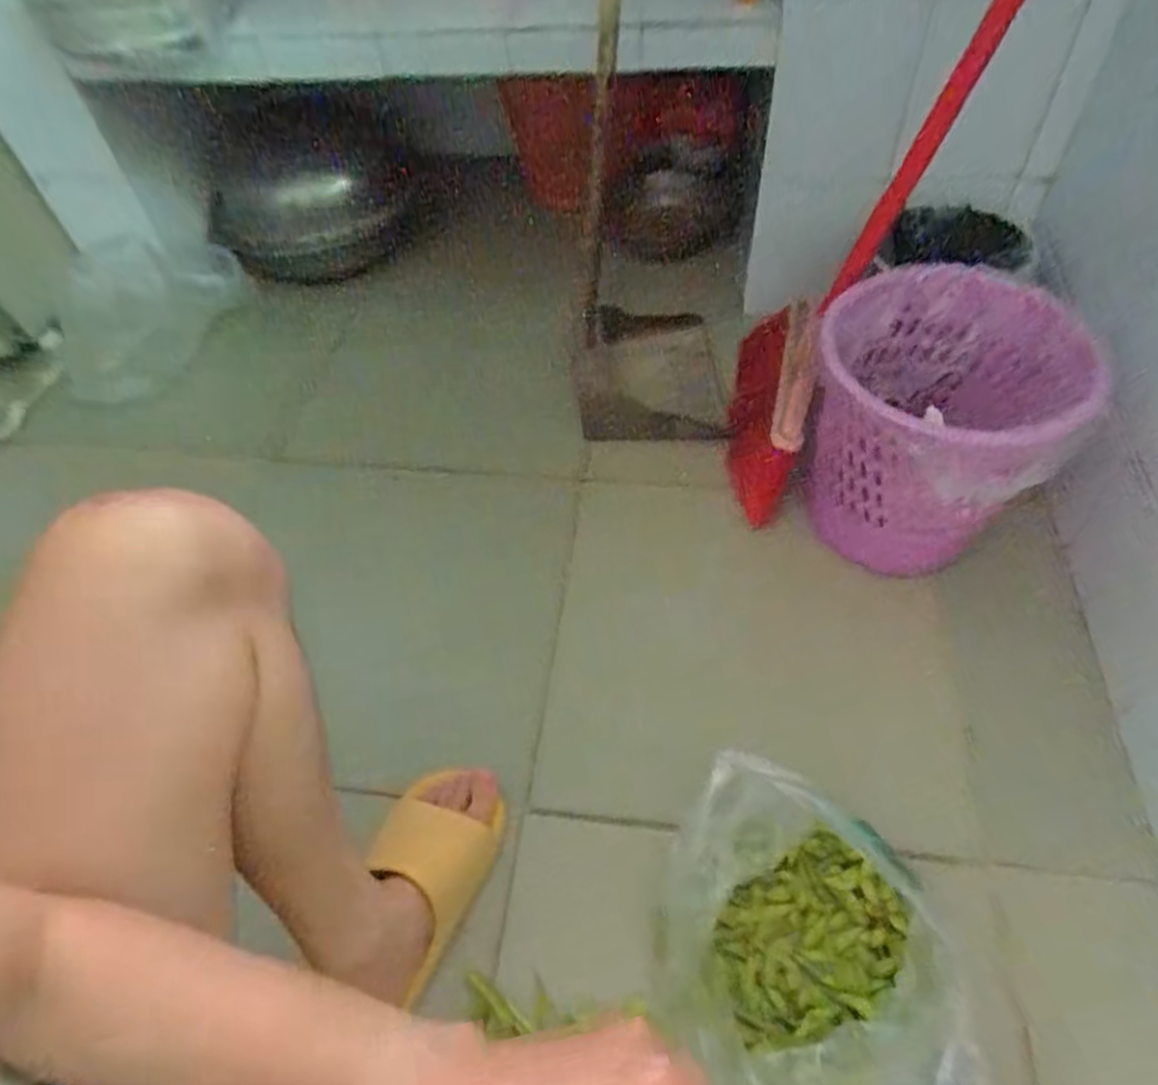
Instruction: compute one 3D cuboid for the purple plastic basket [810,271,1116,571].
[{"bbox_3d":[0.344,-0.108,0.737,0.205,0.236,0.202,5,54,8],"label":"purple plastic basket"}]

